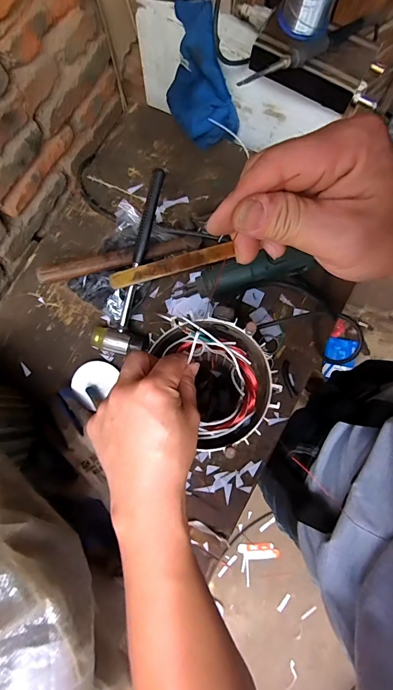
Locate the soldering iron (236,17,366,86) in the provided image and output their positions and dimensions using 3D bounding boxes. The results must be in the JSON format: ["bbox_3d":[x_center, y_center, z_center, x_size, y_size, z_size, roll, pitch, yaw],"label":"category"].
[{"bbox_3d":[0.132,-0.360,0.450,0.189,0.017,0.025,-35,80,-6],"label":"soldering iron"}]

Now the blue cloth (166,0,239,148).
[{"bbox_3d":[0.004,-0.405,0.566,0.083,0.139,0.138,-29,80,-5],"label":"blue cloth"}]

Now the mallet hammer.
[{"bbox_3d":[-0.081,-0.113,0.528,0.076,0.033,0.263,19,98,5],"label":"mallet hammer"}]

